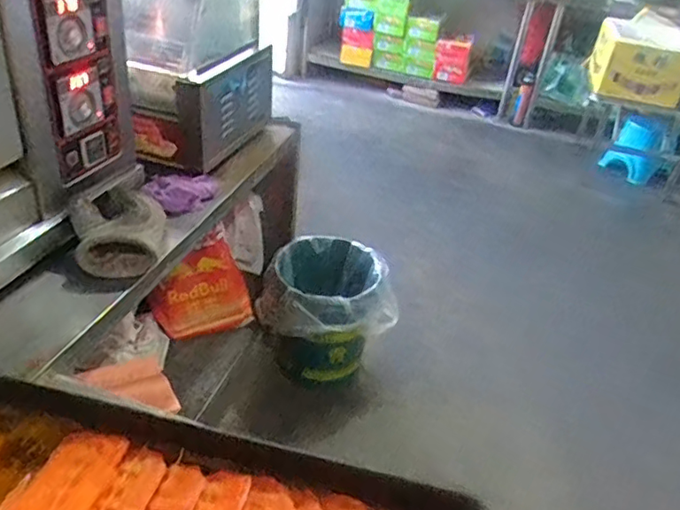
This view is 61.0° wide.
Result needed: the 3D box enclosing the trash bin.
[{"bbox_3d":[-0.040,0.168,1.669,0.394,0.322,0.312,7,35,0],"label":"trash bin"}]

